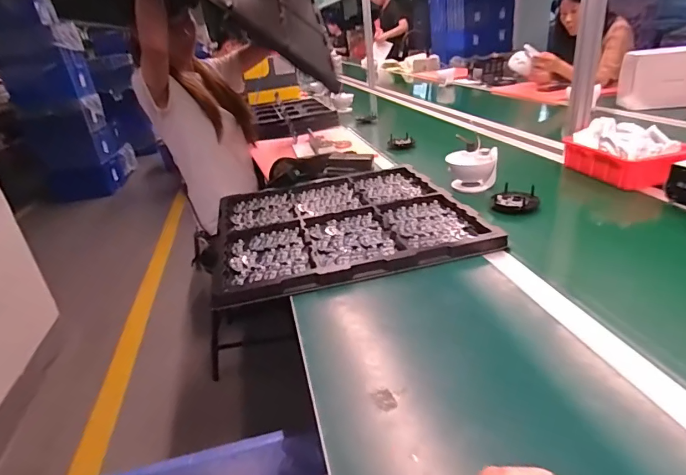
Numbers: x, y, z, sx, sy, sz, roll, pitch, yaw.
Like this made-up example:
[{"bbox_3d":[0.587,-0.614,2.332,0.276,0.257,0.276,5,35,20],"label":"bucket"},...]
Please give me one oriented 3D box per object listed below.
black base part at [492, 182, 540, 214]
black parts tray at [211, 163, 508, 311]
[{"bbox_3d":[0.380,-0.083,0.937,0.091,0.040,0.083,6,29,24],"label":"black base part"},{"bbox_3d":[-0.007,-0.036,0.912,0.509,0.054,0.468,-10,27,-10],"label":"black parts tray"}]

